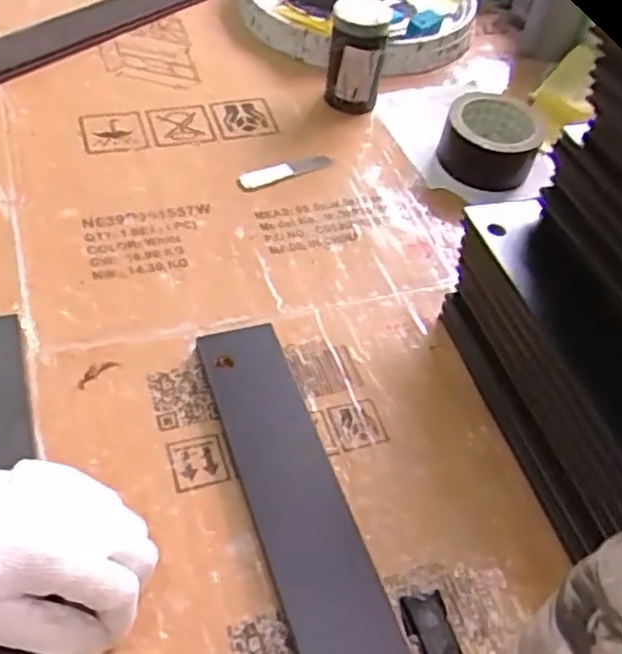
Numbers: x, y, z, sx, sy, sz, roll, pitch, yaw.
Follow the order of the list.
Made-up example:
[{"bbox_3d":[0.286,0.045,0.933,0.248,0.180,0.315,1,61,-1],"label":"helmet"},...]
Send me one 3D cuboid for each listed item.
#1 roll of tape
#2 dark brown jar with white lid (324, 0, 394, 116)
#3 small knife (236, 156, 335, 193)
[{"bbox_3d":[0.172,-0.173,0.675,0.090,0.067,0.094,17,50,9],"label":"roll of tape"},{"bbox_3d":[0.045,-0.267,0.691,0.056,0.101,0.052,6,49,0],"label":"dark brown jar with white lid"},{"bbox_3d":[-0.025,-0.151,0.668,0.093,0.018,0.021,-18,53,-20],"label":"small knife"}]

